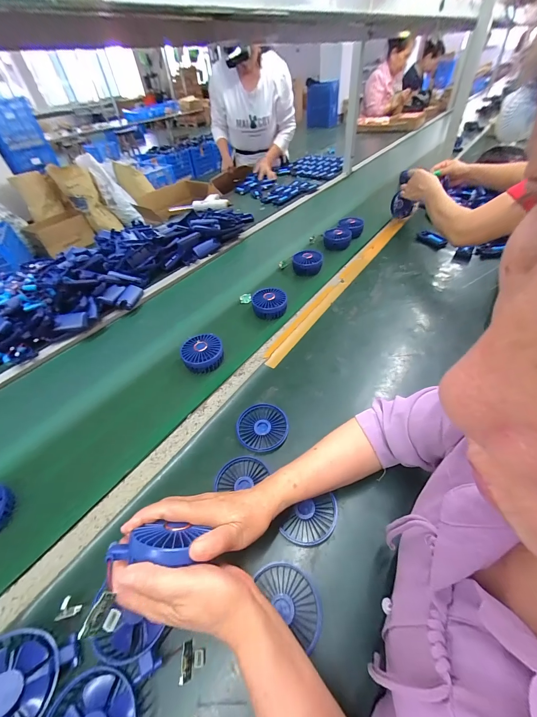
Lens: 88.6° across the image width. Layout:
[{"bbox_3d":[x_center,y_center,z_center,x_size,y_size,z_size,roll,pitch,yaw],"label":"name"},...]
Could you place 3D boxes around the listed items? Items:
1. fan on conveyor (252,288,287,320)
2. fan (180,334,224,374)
[{"bbox_3d":[0.001,-0.136,0.702,0.085,0.056,0.075,-4,51,-2],"label":"fan on conveyor"},{"bbox_3d":[-0.139,-0.010,0.591,0.087,0.042,0.082,-8,51,-5],"label":"fan"}]

